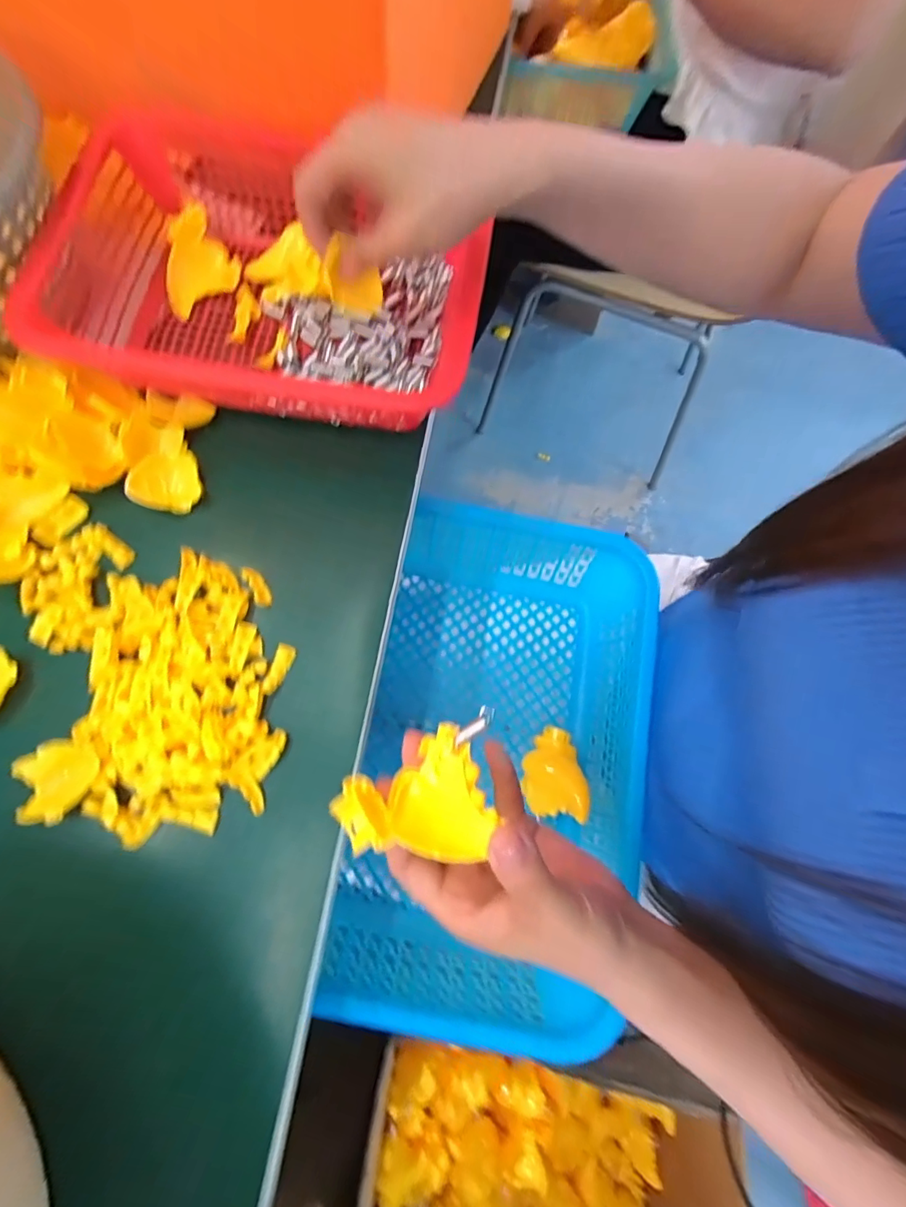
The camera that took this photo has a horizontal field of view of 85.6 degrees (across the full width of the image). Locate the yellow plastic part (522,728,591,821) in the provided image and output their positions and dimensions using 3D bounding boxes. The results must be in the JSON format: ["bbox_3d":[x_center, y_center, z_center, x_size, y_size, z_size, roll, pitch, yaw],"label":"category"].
[{"bbox_3d":[0.079,0.131,0.381,0.043,0.028,0.065,-1,71,-2],"label":"yellow plastic part"}]

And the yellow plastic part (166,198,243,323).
[{"bbox_3d":[-0.198,-0.260,0.371,0.060,0.011,0.061,-29,101,-3],"label":"yellow plastic part"}]

